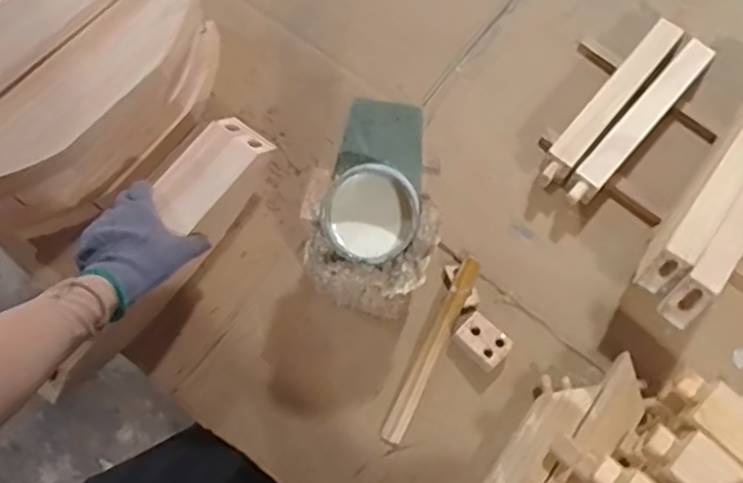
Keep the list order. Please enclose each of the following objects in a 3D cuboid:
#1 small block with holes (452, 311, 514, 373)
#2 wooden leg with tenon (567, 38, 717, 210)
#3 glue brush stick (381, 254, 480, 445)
[{"bbox_3d":[0.114,0.105,0.655,0.053,0.023,0.039,43,79,13],"label":"small block with holes"},{"bbox_3d":[0.294,-0.129,0.704,0.033,0.041,0.243,40,78,13],"label":"wooden leg with tenon"},{"bbox_3d":[0.065,0.110,0.664,0.023,0.010,0.208,25,75,9],"label":"glue brush stick"}]

